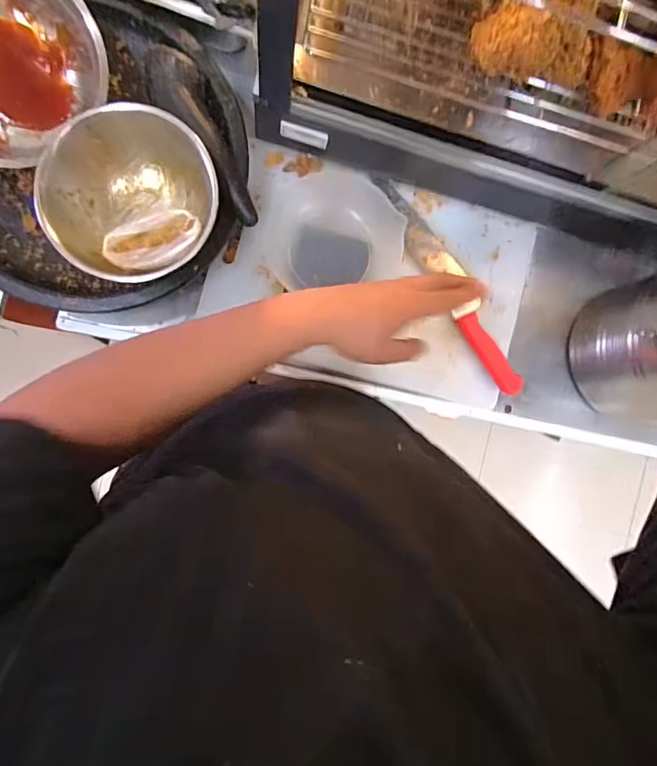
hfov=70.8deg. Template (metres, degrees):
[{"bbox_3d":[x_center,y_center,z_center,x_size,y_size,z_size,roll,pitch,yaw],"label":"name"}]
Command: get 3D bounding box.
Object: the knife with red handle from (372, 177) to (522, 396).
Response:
[{"bbox_3d":[0.175,-0.138,0.657,0.049,0.028,0.355,-30,94,-5],"label":"knife with red handle"}]

